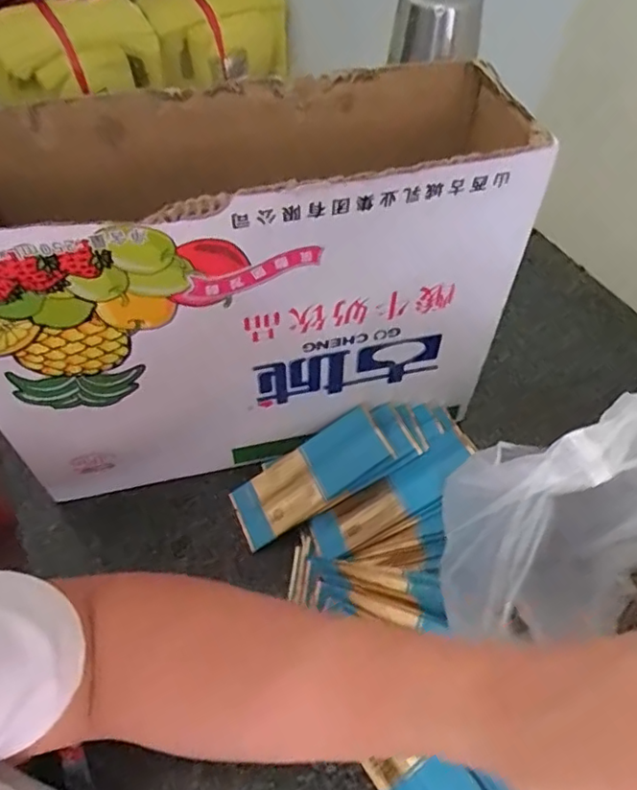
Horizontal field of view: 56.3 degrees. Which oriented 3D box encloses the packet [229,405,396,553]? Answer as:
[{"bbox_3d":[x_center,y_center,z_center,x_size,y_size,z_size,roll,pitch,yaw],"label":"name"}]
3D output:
[{"bbox_3d":[-0.008,0.061,0.453,0.127,0.008,0.054,-36,56,8],"label":"packet"}]

